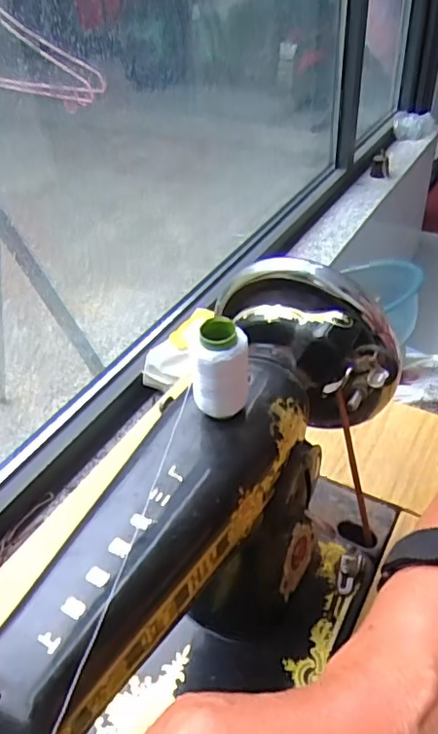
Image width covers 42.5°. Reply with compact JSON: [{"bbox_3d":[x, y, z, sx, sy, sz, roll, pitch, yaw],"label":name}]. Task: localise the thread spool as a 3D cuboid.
[{"bbox_3d":[0.000,0.001,0.281,0.027,0.048,0.023,-6,40,-1],"label":"thread spool"}]

